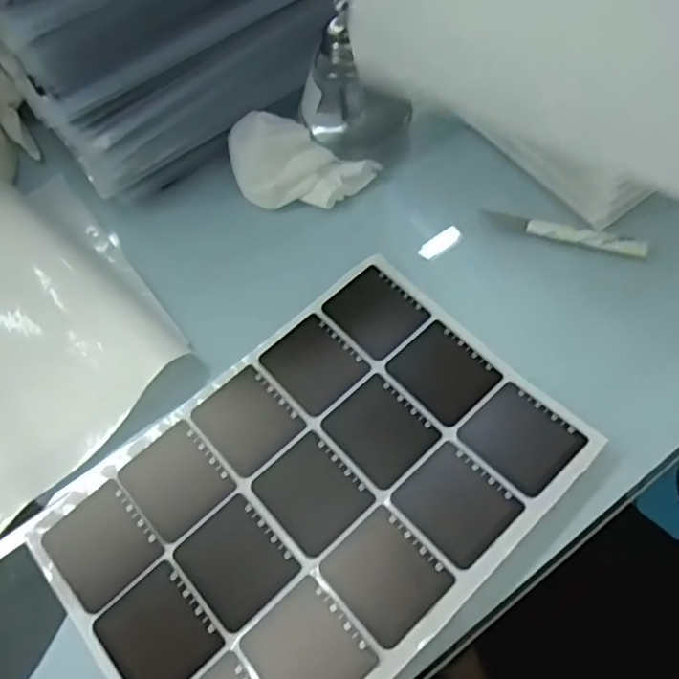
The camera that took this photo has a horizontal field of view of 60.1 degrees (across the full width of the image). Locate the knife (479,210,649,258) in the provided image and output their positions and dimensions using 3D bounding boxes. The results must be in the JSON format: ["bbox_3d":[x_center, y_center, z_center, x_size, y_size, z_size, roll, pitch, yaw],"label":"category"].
[{"bbox_3d":[0.149,-0.074,0.391,0.106,0.008,0.014,17,65,11],"label":"knife"}]

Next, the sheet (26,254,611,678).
[{"bbox_3d":[-0.013,0.082,0.327,0.265,0.010,0.186,-40,64,-15],"label":"sheet"}]

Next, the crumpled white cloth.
[{"bbox_3d":[-0.029,-0.122,0.413,0.102,0.035,0.049,13,65,9],"label":"crumpled white cloth"}]

